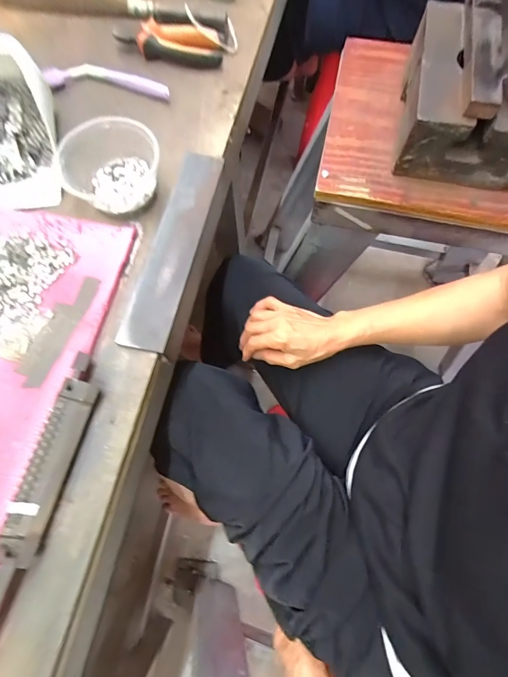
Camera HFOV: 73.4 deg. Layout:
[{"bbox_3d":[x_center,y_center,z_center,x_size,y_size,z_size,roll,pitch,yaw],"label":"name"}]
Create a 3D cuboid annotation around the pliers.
[{"bbox_3d":[-0.116,-0.407,0.466,0.146,0.024,0.045,12,71,5],"label":"pliers"}]

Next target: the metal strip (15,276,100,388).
[{"bbox_3d":[-0.195,-0.011,0.339,0.030,0.004,0.120,21,73,6],"label":"metal strip"}]

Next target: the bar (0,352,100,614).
[{"bbox_3d":[-0.190,0.164,0.280,0.027,0.027,0.306,13,73,3],"label":"bar"}]

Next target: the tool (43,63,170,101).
[{"bbox_3d":[-0.192,-0.342,0.450,0.167,0.020,0.033,9,72,2],"label":"tool"}]

